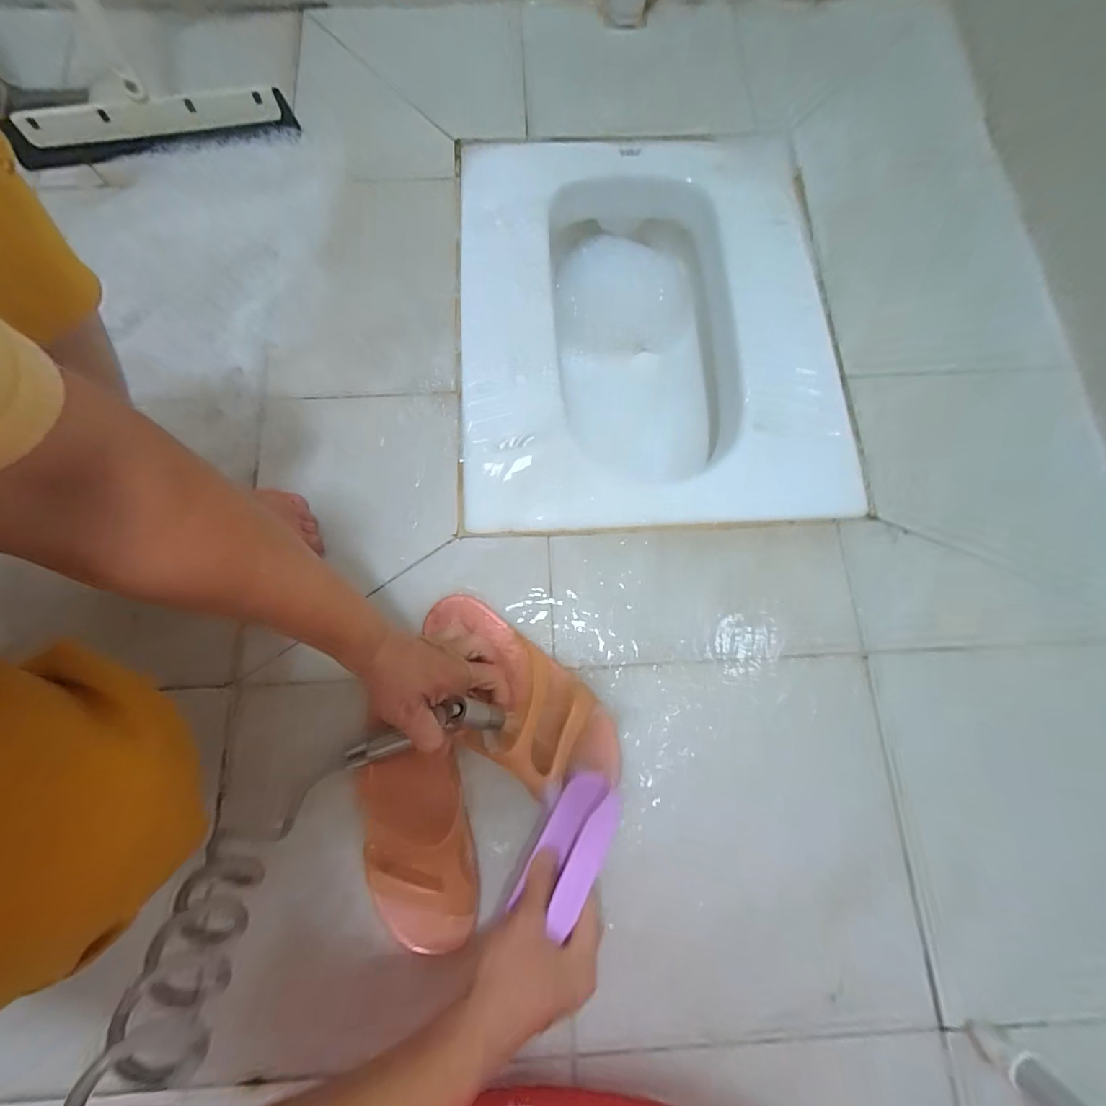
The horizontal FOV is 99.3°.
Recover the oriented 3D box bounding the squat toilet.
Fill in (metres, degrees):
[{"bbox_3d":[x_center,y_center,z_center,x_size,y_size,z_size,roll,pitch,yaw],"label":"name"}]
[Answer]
[{"bbox_3d":[0.106,-0.262,0.620,0.428,0.149,0.517,-2,76,-1],"label":"squat toilet"}]

